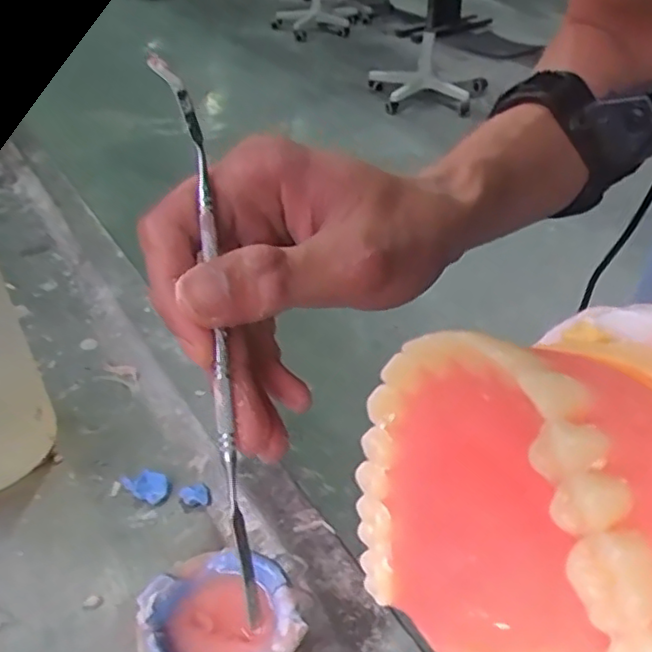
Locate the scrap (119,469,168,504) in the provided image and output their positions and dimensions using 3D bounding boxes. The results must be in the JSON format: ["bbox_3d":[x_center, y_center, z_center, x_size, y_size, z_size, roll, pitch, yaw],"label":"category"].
[{"bbox_3d":[-0.073,0.065,0.264,0.020,0.006,0.012,23,45,28],"label":"scrap"}]

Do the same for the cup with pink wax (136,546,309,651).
[{"bbox_3d":[-0.029,0.100,0.195,0.044,0.035,0.053,-17,41,-17],"label":"cup with pink wax"}]

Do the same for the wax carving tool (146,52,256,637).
[{"bbox_3d":[-0.037,-0.001,0.202,0.012,0.008,0.180,-8,83,-7],"label":"wax carving tool"}]

